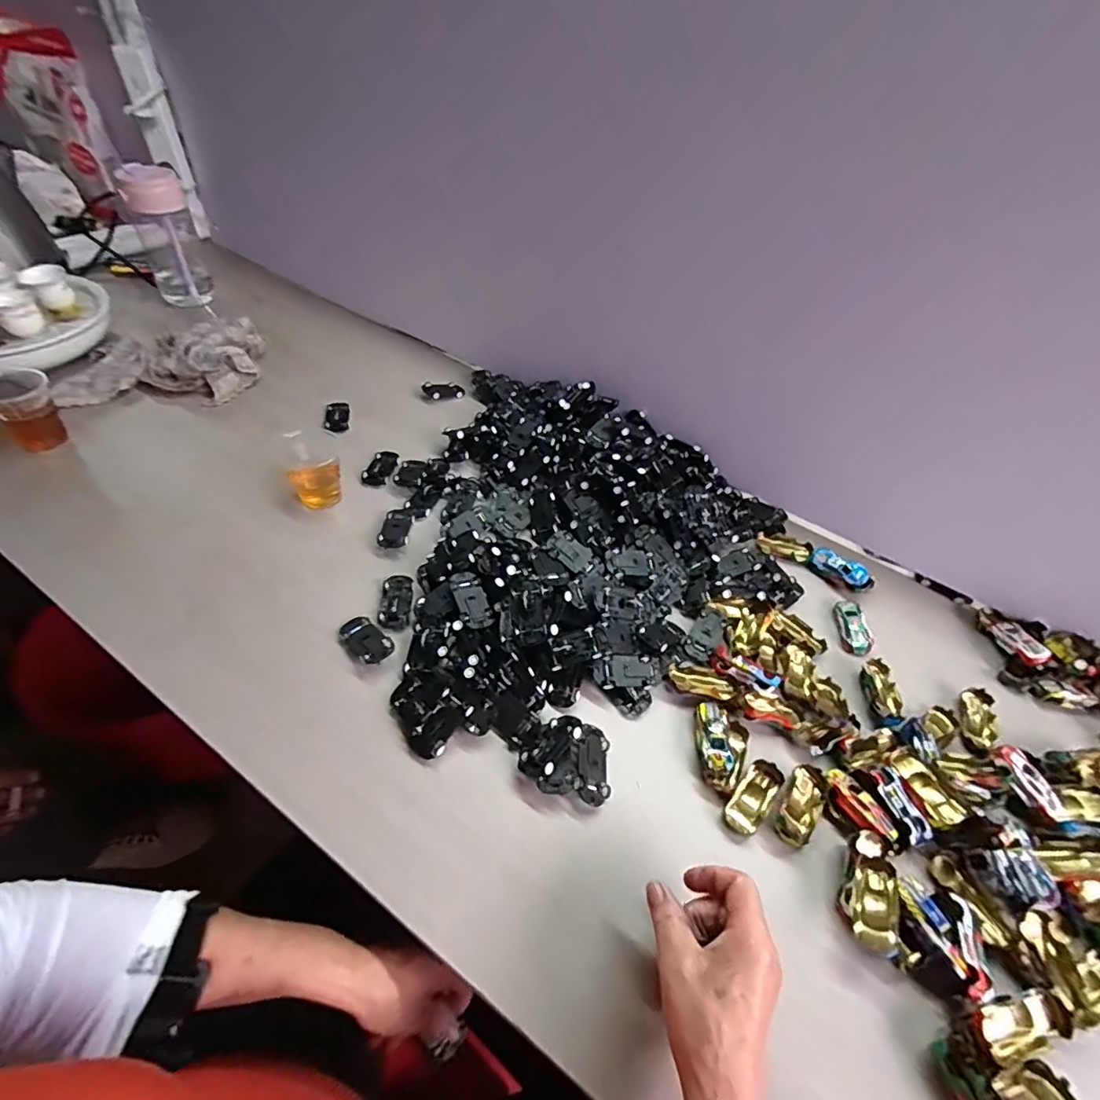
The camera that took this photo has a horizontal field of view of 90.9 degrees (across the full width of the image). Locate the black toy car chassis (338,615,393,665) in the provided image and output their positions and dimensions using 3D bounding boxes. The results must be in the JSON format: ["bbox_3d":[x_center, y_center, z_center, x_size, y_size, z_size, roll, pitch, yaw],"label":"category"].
[{"bbox_3d":[-0.172,0.085,0.512,0.059,0.012,0.031,36,53,23],"label":"black toy car chassis"}]

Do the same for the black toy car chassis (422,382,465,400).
[{"bbox_3d":[-0.156,-0.236,0.802,0.059,0.017,0.032,-18,55,-17],"label":"black toy car chassis"}]

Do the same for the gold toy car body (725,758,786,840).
[{"bbox_3d":[0.170,0.206,0.451,0.026,0.014,0.064,33,57,21],"label":"gold toy car body"}]

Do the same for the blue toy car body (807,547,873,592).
[{"bbox_3d":[0.339,0.021,0.629,0.069,0.016,0.029,32,52,20],"label":"blue toy car body"}]

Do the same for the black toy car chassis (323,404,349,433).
[{"bbox_3d":[-0.289,-0.181,0.736,0.033,0.009,0.056,-2,49,-10],"label":"black toy car chassis"}]

